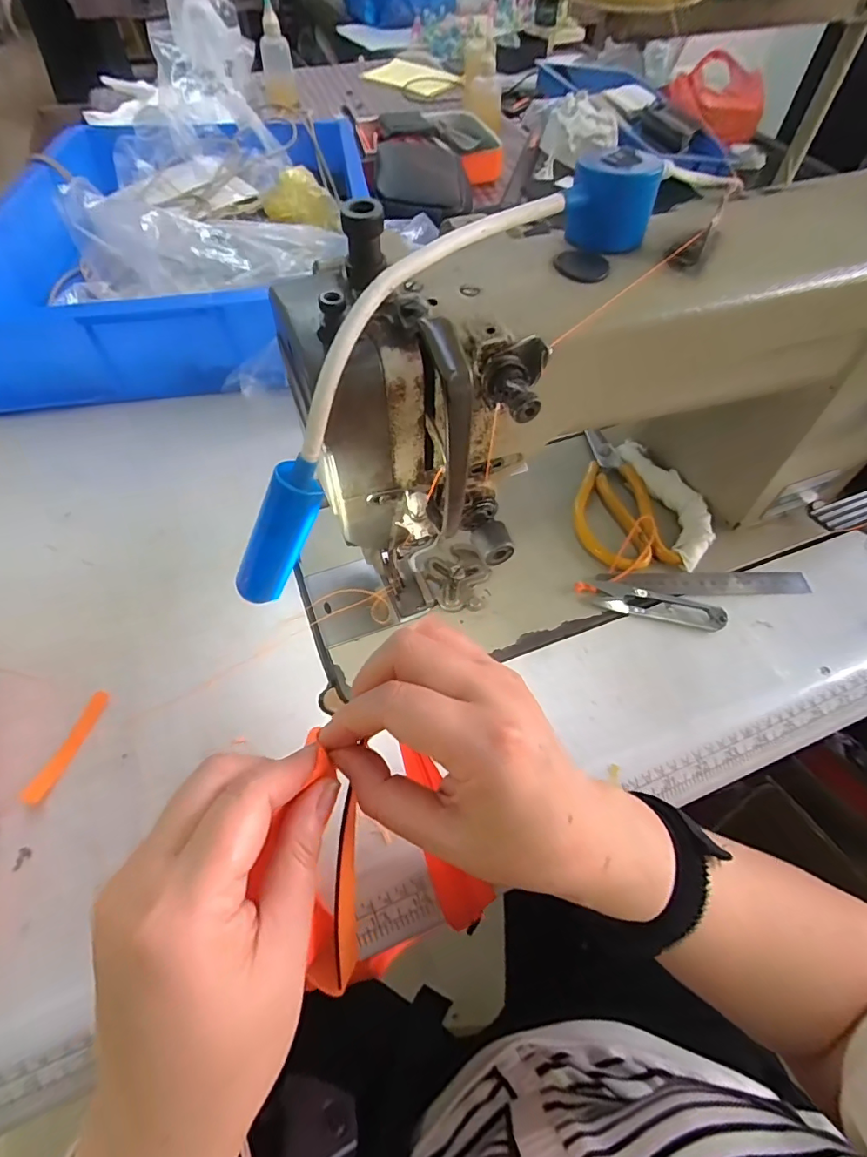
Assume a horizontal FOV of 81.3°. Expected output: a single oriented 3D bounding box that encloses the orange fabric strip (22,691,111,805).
[{"bbox_3d":[-0.228,0.104,0.317,0.013,0.004,0.070,19,53,-2],"label":"orange fabric strip"}]

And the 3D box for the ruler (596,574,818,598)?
[{"bbox_3d":[0.211,0.005,0.392,0.163,0.007,0.022,1,59,-1],"label":"ruler"}]

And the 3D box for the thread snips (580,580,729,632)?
[{"bbox_3d":[0.166,0.019,0.379,0.100,0.007,0.022,12,58,5],"label":"thread snips"}]

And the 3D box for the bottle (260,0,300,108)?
[{"bbox_3d":[-0.333,-1.114,1.069,0.064,0.168,0.056,-13,59,-10],"label":"bottle"}]

